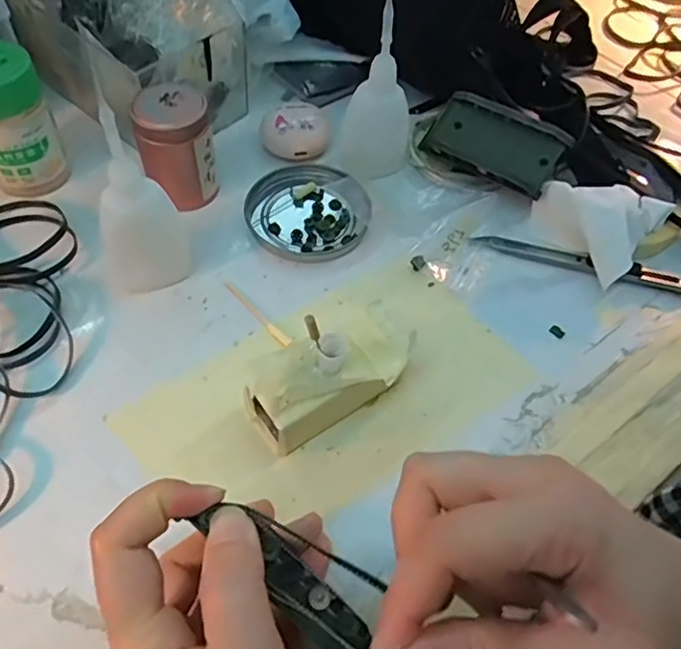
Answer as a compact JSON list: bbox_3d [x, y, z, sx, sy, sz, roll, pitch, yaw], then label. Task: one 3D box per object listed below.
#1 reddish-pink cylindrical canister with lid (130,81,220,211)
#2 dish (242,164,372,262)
[{"bbox_3d":[-0.101,-0.110,0.368,0.042,0.064,0.047,-13,58,-12],"label":"reddish-pink cylindrical canister with lid"},{"bbox_3d":[-0.021,-0.074,0.385,0.078,0.011,0.076,2,56,-3],"label":"dish"}]

